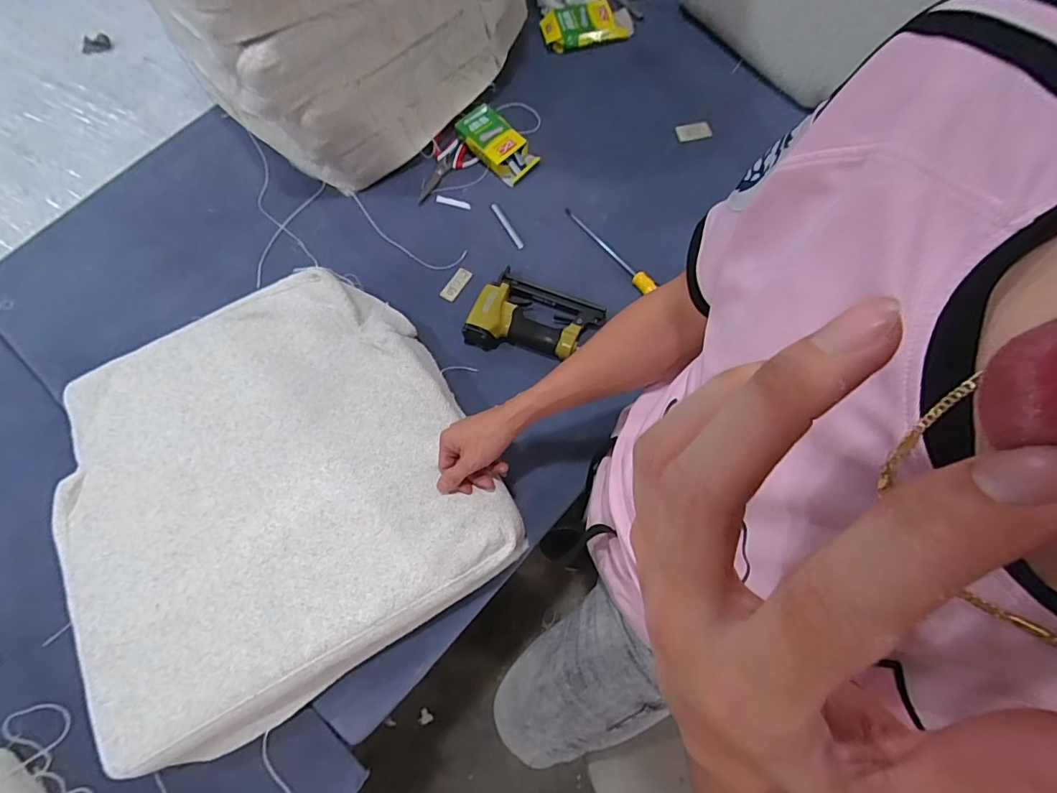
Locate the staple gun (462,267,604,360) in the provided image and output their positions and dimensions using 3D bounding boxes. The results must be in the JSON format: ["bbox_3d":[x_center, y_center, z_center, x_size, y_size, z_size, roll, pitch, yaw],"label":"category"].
[{"bbox_3d":[0.009,-0.118,0.775,0.180,0.046,0.139,25,74,9],"label":"staple gun"}]

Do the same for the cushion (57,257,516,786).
[{"bbox_3d":[-0.336,0.114,0.653,0.501,0.081,0.506,-31,74,-9],"label":"cushion"}]

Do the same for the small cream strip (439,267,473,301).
[{"bbox_3d":[-0.121,-0.188,0.825,0.031,0.008,0.062,28,75,10],"label":"small cream strip"}]

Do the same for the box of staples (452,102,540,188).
[{"bbox_3d":[-0.055,-0.448,0.869,0.151,0.027,0.073,45,78,1],"label":"box of staples"}]

